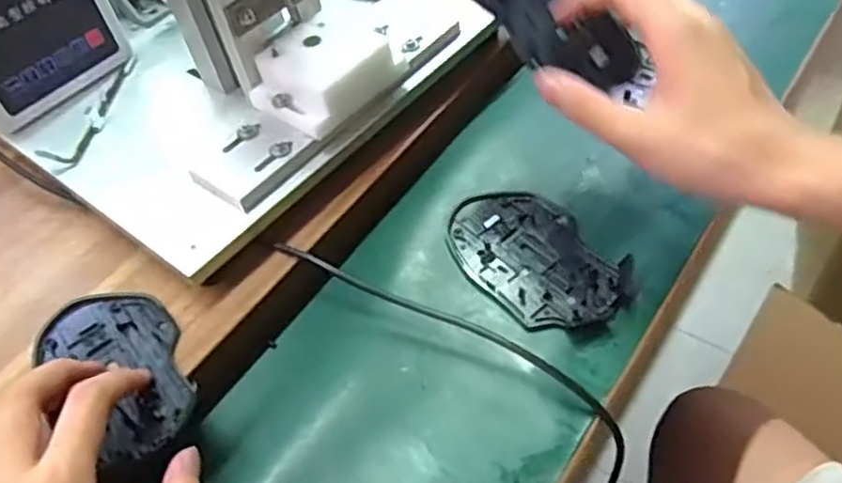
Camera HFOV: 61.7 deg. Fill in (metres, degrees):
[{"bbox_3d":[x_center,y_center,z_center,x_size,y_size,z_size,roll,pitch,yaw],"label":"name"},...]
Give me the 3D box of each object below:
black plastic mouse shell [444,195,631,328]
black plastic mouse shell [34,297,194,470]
[{"bbox_3d":[0.067,0.008,0.420,0.074,0.010,0.113,-32,53,-18],"label":"black plastic mouse shell"},{"bbox_3d":[-0.160,0.063,0.373,0.065,0.008,0.118,-34,52,-21],"label":"black plastic mouse shell"}]

